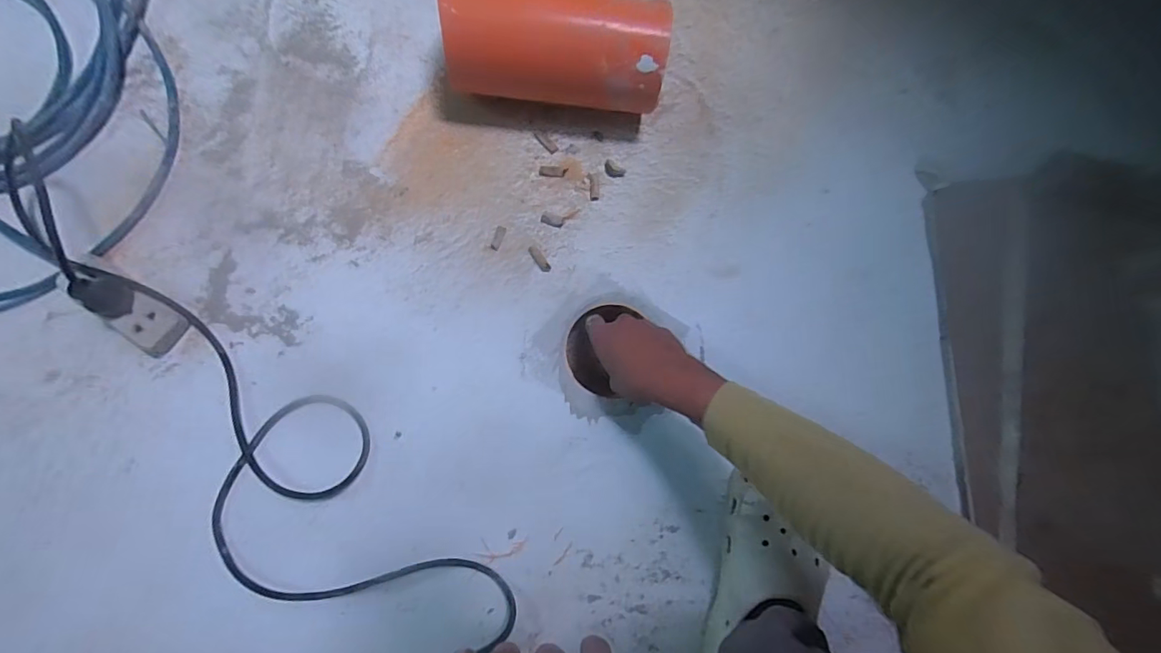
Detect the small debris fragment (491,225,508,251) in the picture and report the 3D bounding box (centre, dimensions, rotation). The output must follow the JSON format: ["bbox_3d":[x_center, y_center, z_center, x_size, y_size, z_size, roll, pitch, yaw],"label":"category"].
[{"bbox_3d":[-0.089,-0.095,0.527,0.011,0.004,0.028,18,83,-3],"label":"small debris fragment"}]

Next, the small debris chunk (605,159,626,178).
[{"bbox_3d":[0.037,-0.176,0.550,0.026,0.004,0.015,37,83,0],"label":"small debris chunk"}]

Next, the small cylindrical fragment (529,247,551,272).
[{"bbox_3d":[-0.045,-0.073,0.532,0.011,0.005,0.033,-39,89,-7],"label":"small cylindrical fragment"}]

